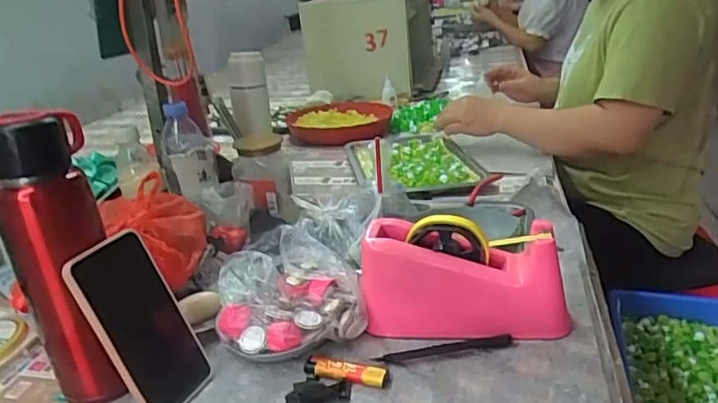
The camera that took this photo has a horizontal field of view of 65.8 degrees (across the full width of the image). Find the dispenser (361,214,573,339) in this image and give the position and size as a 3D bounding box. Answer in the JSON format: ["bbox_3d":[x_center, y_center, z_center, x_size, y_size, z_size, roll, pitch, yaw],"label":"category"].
[{"bbox_3d":[0.105,0.077,0.562,0.198,0.104,0.064,-1,24,10],"label":"dispenser"}]

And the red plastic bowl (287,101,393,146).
[{"bbox_3d":[-0.052,-0.186,1.281,0.243,0.049,0.246,-4,24,2],"label":"red plastic bowl"}]

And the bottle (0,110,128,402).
[{"bbox_3d":[-0.252,0.056,0.493,0.080,0.268,0.062,-26,31,-38],"label":"bottle"}]

